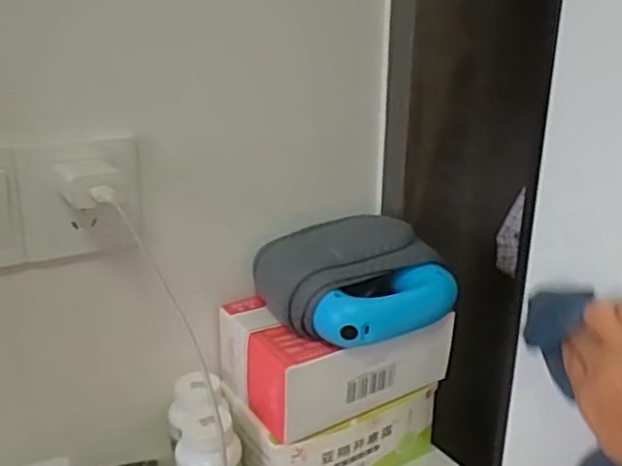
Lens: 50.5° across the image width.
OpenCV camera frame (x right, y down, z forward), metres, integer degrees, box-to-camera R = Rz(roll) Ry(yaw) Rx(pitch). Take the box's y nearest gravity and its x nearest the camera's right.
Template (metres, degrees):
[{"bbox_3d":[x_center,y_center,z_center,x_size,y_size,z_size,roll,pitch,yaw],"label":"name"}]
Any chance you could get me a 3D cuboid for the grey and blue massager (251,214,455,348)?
[{"bbox_3d":[0.042,0.033,0.562,0.156,0.066,0.114,-9,22,-23],"label":"grey and blue massager"}]

